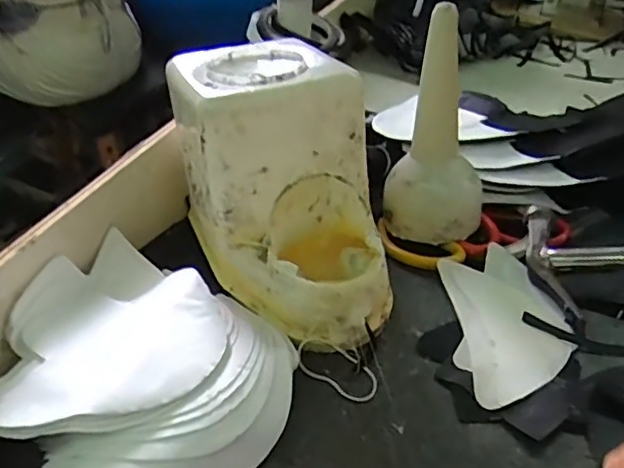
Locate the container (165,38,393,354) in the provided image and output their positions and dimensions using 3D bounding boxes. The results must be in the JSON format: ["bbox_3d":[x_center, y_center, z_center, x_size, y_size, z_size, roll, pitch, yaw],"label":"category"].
[{"bbox_3d":[-0.028,-0.045,0.500,0.154,0.159,0.259,-7,37,-7],"label":"container"}]

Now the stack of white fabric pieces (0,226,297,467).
[{"bbox_3d":[-0.119,0.084,0.426,0.229,0.043,0.187,20,41,27],"label":"stack of white fabric pieces"}]

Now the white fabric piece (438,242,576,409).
[{"bbox_3d":[0.151,0.064,0.469,0.084,0.009,0.171,1,36,3],"label":"white fabric piece"}]

